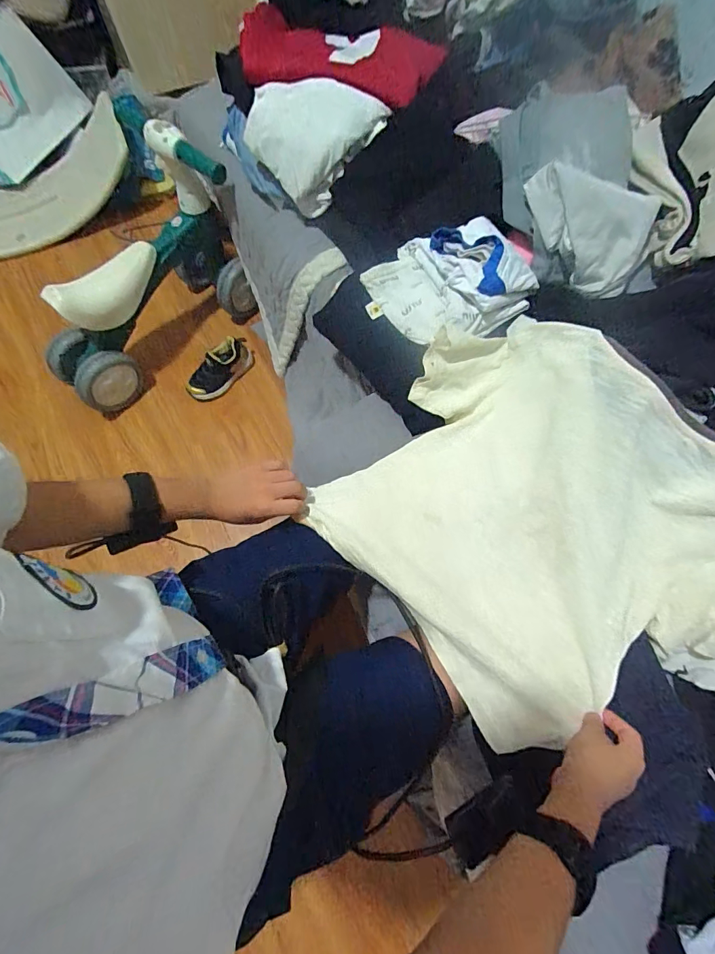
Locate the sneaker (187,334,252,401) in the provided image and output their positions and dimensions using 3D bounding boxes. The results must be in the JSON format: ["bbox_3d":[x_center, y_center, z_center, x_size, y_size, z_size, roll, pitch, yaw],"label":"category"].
[{"bbox_3d":[-0.344,-0.269,1.034,0.188,0.079,0.080,-45,75,0],"label":"sneaker"}]

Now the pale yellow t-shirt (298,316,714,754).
[{"bbox_3d":[0.183,0.043,0.457,0.379,0.121,0.423,-39,74,-13],"label":"pale yellow t-shirt"}]

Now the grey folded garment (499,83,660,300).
[{"bbox_3d":[0.304,-0.384,0.571,0.186,0.125,0.250,-19,71,-7],"label":"grey folded garment"}]

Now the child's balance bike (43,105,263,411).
[{"bbox_3d":[-0.517,-0.455,0.961,0.540,0.425,0.256,-39,74,-13],"label":"child's balance bike"}]

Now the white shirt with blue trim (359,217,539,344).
[{"bbox_3d":[0.120,-0.275,0.573,0.214,0.082,0.190,-24,71,-9],"label":"white shirt with blue trim"}]

